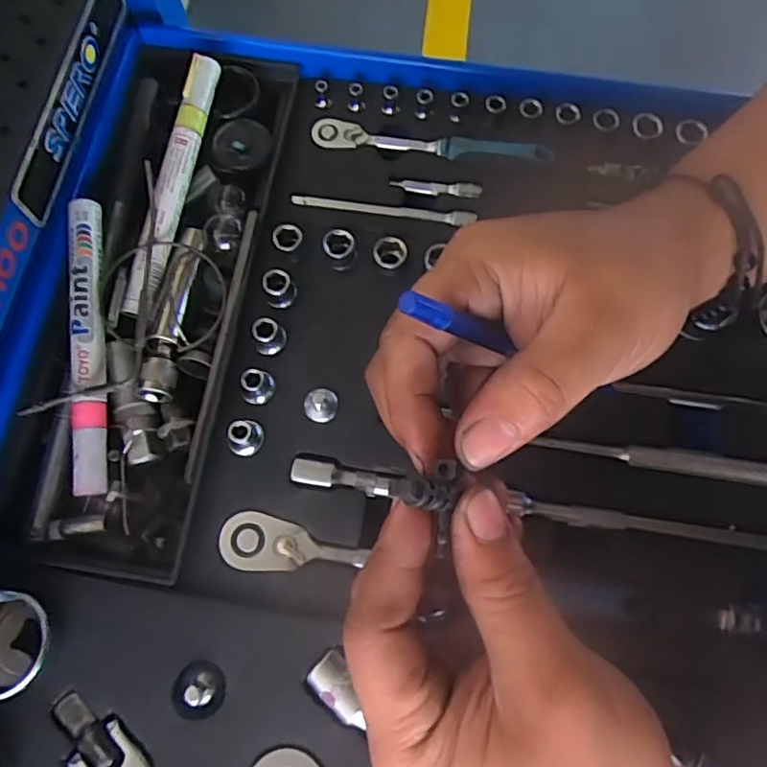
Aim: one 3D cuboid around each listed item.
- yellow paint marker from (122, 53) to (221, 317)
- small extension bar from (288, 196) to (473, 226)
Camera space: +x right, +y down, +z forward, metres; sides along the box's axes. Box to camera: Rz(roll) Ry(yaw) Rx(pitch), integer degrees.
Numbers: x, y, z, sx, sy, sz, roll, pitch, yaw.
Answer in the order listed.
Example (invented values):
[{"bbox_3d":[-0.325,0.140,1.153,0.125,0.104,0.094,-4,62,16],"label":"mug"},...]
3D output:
[{"bbox_3d":[-0.107,-0.102,0.314,0.015,0.014,0.139,11,79,2],"label":"yellow paint marker"},{"bbox_3d":[-0.001,-0.094,0.330,0.096,0.004,0.007,9,93,4],"label":"small extension bar"}]

